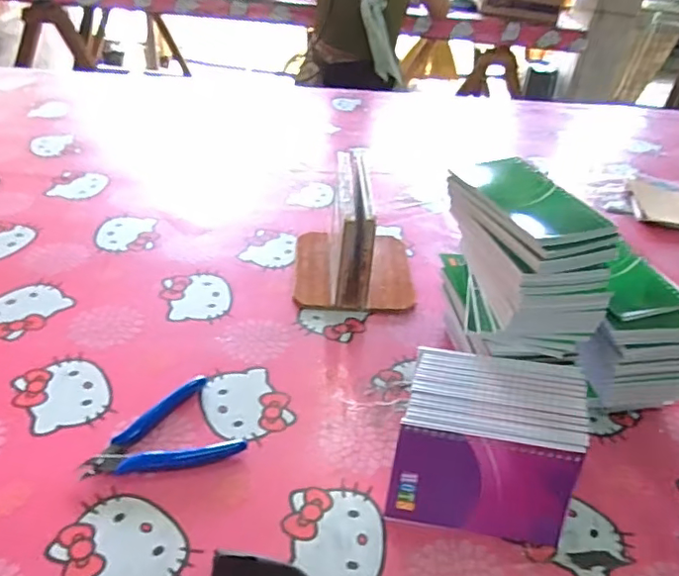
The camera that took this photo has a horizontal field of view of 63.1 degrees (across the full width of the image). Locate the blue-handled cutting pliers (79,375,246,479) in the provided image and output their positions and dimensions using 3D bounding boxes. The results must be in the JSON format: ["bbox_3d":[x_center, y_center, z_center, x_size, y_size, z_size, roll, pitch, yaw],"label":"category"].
[{"bbox_3d":[-0.144,0.121,0.442,0.113,0.010,0.080,-22,46,-32],"label":"blue-handled cutting pliers"}]

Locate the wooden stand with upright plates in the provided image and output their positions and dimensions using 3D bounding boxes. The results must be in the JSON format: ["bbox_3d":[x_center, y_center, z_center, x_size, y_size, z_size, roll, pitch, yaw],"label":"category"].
[{"bbox_3d":[0.022,-0.063,0.621,0.136,0.117,0.141,3,38,-4],"label":"wooden stand with upright plates"}]

